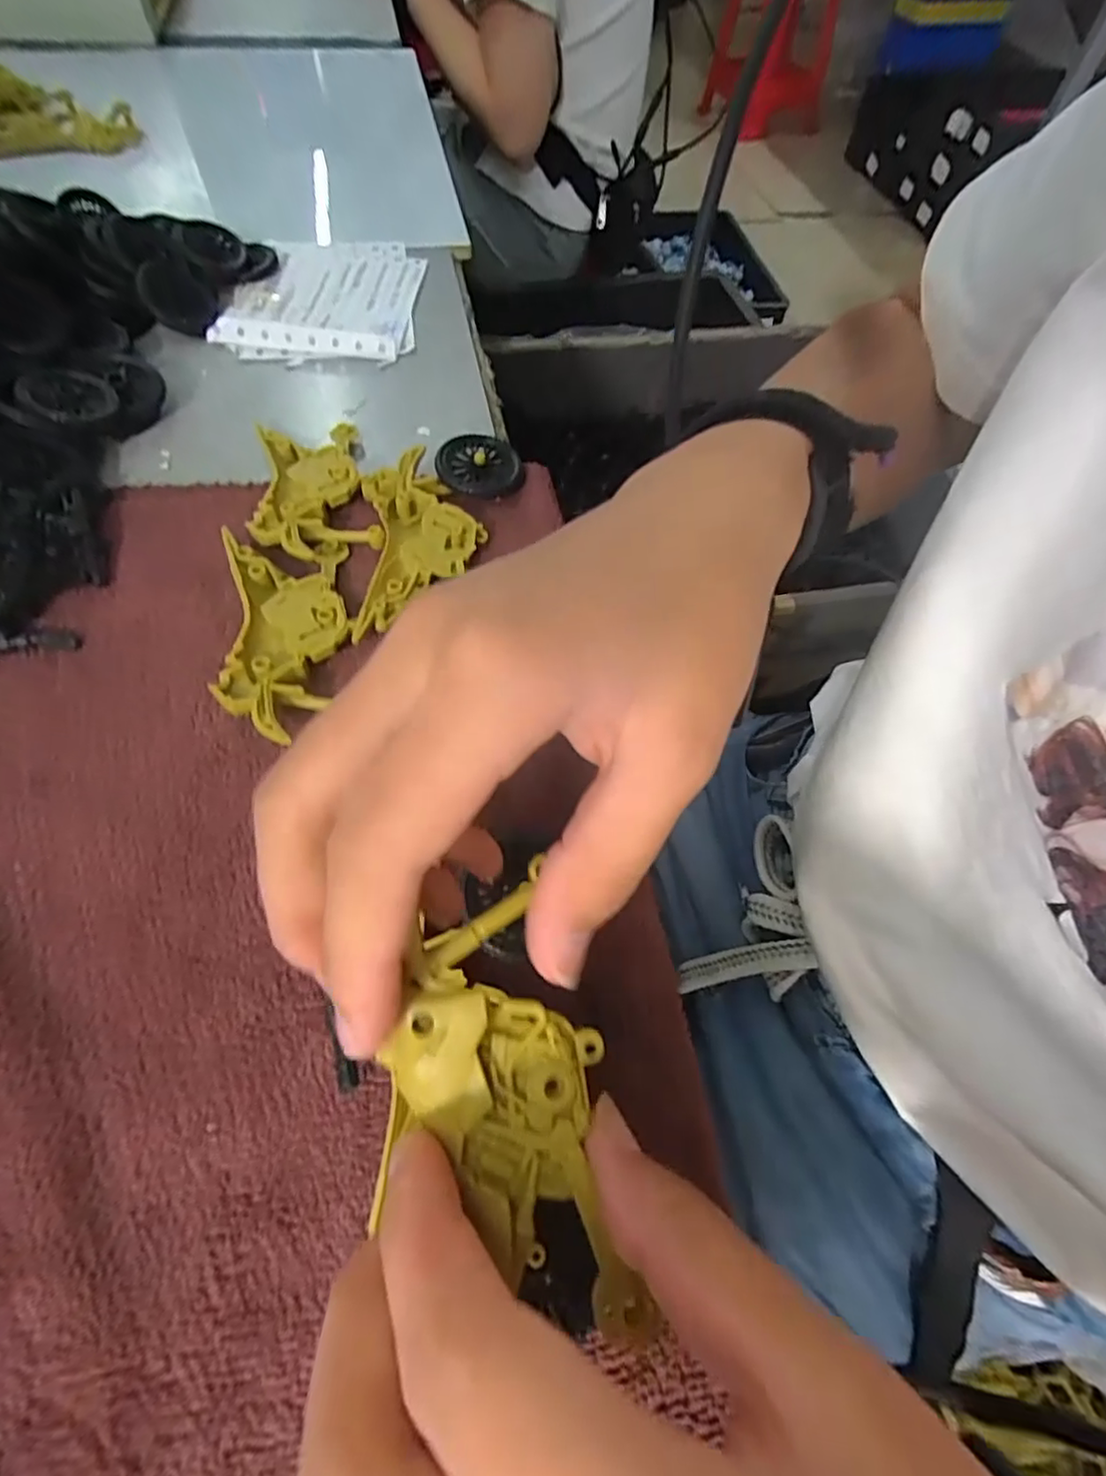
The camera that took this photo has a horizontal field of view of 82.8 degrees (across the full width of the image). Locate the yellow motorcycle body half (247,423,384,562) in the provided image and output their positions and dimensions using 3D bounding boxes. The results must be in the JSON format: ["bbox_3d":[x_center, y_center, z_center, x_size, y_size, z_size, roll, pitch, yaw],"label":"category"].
[{"bbox_3d":[-0.107,-0.113,0.275,0.048,0.010,0.097,-14,61,-12],"label":"yellow motorcycle body half"}]

